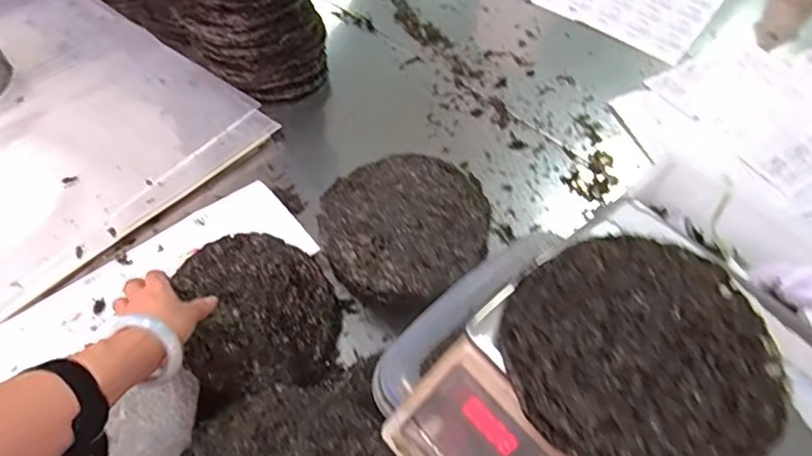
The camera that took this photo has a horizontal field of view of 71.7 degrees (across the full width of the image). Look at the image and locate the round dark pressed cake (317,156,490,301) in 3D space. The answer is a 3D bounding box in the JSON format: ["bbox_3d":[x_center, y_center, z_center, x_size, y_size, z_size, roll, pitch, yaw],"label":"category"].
[{"bbox_3d":[0.005,-0.008,0.715,0.223,0.019,0.198,-30,62,-21],"label":"round dark pressed cake"}]

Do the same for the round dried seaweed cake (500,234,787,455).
[{"bbox_3d":[0.184,0.096,0.440,0.202,0.020,0.194,2,54,-3],"label":"round dried seaweed cake"}]

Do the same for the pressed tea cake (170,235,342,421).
[{"bbox_3d":[-0.182,0.107,0.710,0.189,0.012,0.195,-12,72,-32],"label":"pressed tea cake"}]

